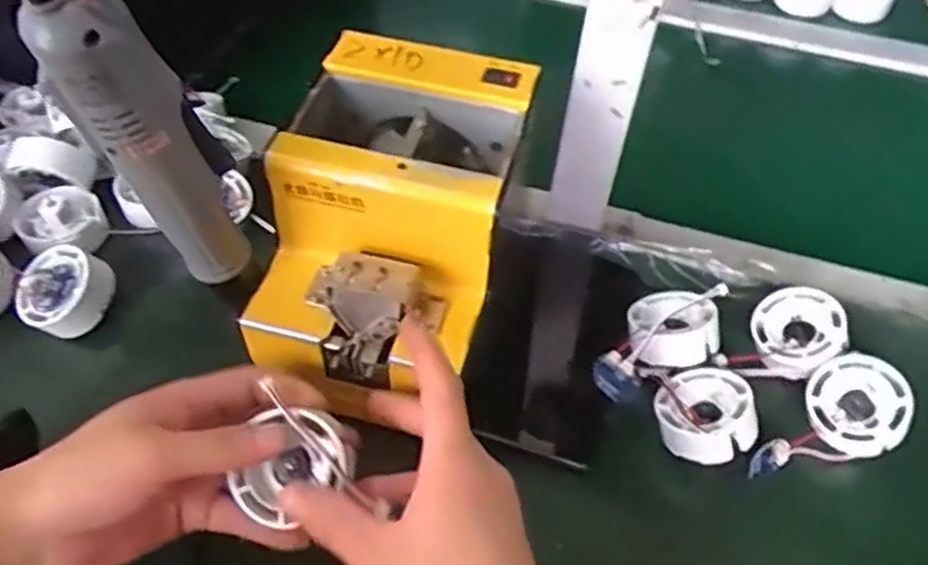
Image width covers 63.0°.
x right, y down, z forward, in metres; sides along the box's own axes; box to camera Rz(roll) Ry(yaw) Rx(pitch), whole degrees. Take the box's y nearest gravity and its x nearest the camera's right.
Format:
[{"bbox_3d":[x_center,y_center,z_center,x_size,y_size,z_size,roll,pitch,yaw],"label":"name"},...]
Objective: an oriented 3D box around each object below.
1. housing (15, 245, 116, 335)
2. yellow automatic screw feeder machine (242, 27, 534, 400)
[{"bbox_3d":[-0.257,0.005,0.489,0.055,0.024,0.053,-5,71,14],"label":"housing"},{"bbox_3d":[-0.041,-0.029,0.443,0.125,0.135,0.179,12,50,7],"label":"yellow automatic screw feeder machine"}]

